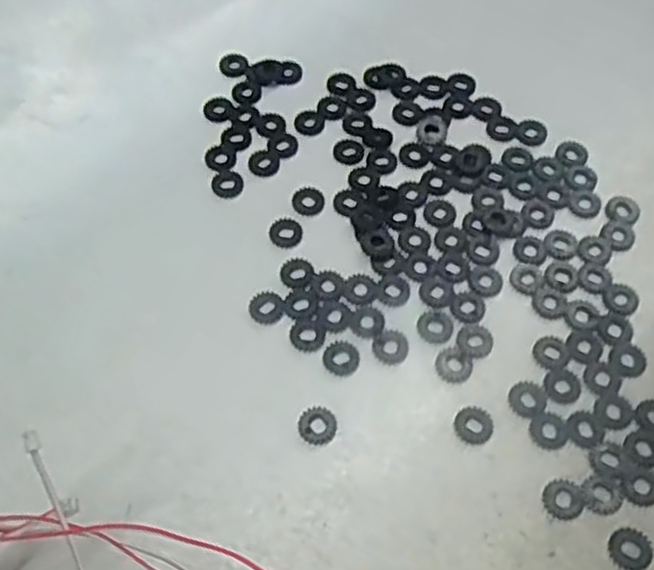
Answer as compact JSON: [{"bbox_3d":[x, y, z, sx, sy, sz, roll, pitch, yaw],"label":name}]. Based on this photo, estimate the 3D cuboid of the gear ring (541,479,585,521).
[{"bbox_3d":[0.064,0.057,0.203,0.010,0.004,0.011,0,61,0],"label":"gear ring"}]

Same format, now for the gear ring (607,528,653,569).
[{"bbox_3d":[0.078,0.068,0.194,0.011,0.004,0.011,0,61,0],"label":"gear ring"}]

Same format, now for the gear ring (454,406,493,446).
[{"bbox_3d":[0.042,0.039,0.213,0.011,0.004,0.011,0,61,0],"label":"gear ring"}]

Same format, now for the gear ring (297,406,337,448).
[{"bbox_3d":[-0.003,0.039,0.213,0.011,0.004,0.011,0,61,0],"label":"gear ring"}]

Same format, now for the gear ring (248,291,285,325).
[{"bbox_3d":[-0.019,0.006,0.231,0.011,0.004,0.011,0,61,0],"label":"gear ring"}]

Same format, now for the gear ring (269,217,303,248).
[{"bbox_3d":[-0.013,-0.018,0.244,0.011,0.004,0.011,0,61,0],"label":"gear ring"}]

